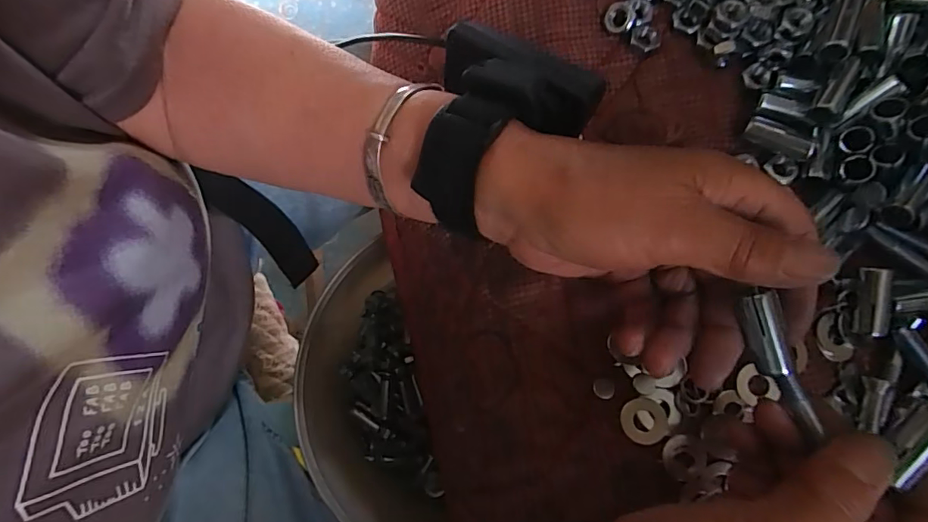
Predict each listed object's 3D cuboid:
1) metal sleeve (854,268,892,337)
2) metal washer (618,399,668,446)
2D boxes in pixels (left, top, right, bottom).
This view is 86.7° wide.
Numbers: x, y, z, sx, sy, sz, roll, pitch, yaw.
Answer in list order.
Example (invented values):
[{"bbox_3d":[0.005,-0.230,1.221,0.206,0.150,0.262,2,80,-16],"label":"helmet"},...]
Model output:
[{"bbox_3d":[0.201,0.020,0.241,0.011,0.013,0.033,0,97,0],"label":"metal sleeve"},{"bbox_3d":[0.088,0.078,0.239,0.022,0.004,0.021,2,78,4],"label":"metal washer"}]

